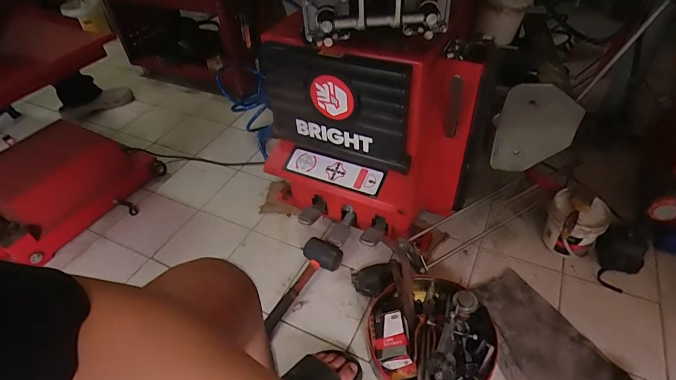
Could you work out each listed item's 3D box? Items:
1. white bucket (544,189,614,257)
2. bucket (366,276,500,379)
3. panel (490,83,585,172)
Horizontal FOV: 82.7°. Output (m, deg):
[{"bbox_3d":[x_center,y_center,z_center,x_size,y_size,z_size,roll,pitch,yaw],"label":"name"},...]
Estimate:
[{"bbox_3d":[0.590,0.101,0.953,0.132,0.137,0.143,13,47,19],"label":"white bucket"},{"bbox_3d":[0.189,0.294,0.806,0.245,0.117,0.251,-3,44,3],"label":"bucket"},{"bbox_3d":[0.457,-0.136,0.886,0.168,0.226,0.014,5,44,10],"label":"panel"}]

